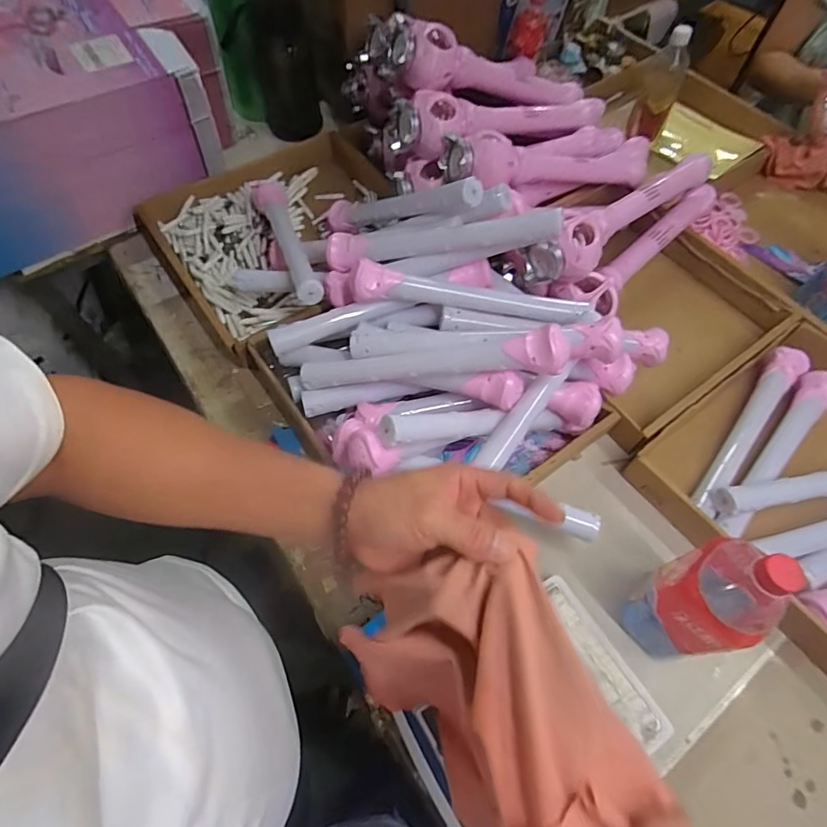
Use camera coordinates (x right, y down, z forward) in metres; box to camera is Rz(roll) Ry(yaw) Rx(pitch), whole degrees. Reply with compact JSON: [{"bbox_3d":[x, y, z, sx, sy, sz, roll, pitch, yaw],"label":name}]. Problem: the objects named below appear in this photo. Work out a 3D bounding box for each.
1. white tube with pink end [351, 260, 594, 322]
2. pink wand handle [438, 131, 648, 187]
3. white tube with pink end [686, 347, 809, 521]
[{"bbox_3d":[0.072,-0.148,0.614,0.302,0.043,0.052,3,62,0],"label":"white tube with pink end"},{"bbox_3d":[0.228,-0.396,0.793,0.397,0.075,0.080,-13,63,-27],"label":"pink wand handle"},{"bbox_3d":[0.443,0.017,0.665,0.053,0.038,0.306,39,68,17],"label":"white tube with pink end"}]

